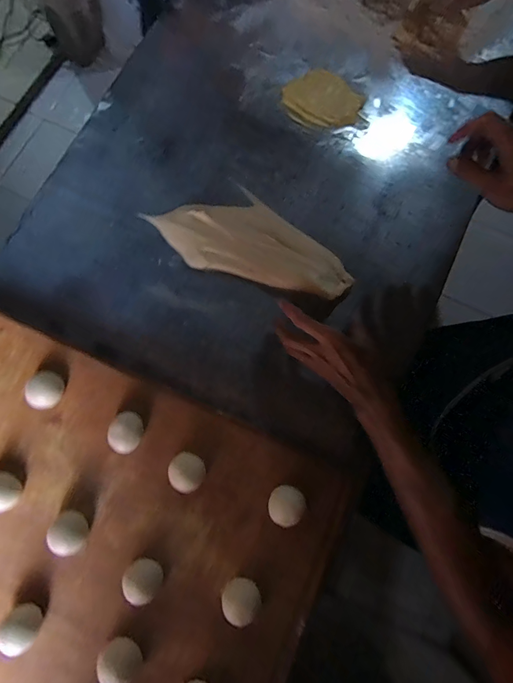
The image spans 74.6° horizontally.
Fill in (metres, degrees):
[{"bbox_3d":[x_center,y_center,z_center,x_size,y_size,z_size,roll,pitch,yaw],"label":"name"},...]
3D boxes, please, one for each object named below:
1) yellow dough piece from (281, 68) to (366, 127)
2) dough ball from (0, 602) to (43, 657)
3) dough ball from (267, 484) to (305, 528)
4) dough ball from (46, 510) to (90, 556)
[{"bbox_3d":[0.109,-0.401,0.559,0.119,0.012,0.117,0,78,-1],"label":"yellow dough piece"},{"bbox_3d":[-0.263,0.321,0.377,0.037,0.028,0.042,-38,81,-8],"label":"dough ball"},{"bbox_3d":[0.037,0.201,0.417,0.042,0.033,0.042,0,78,-1],"label":"dough ball"},{"bbox_3d":[-0.219,0.226,0.402,0.040,0.032,0.042,0,78,-1],"label":"dough ball"}]

